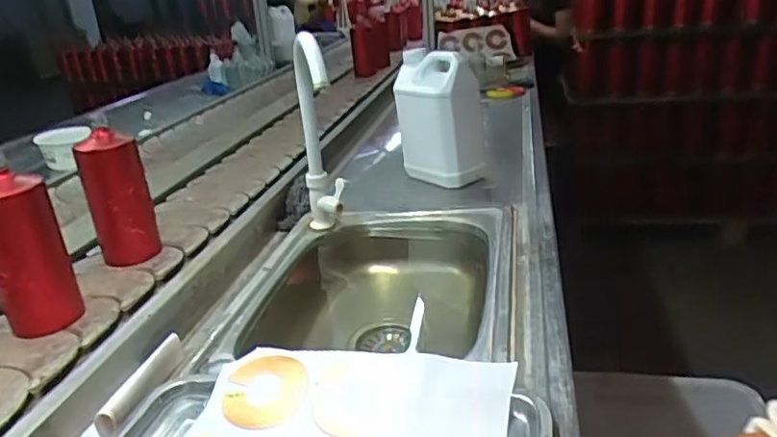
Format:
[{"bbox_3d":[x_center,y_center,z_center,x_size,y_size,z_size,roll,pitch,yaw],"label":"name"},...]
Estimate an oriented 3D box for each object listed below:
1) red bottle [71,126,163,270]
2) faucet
[{"bbox_3d":[-0.388,-0.033,0.875,0.080,0.184,0.072,-19,27,-30],"label":"red bottle"},{"bbox_3d":[-0.106,-0.119,0.910,0.053,0.290,0.261,-8,24,-8],"label":"faucet"}]

